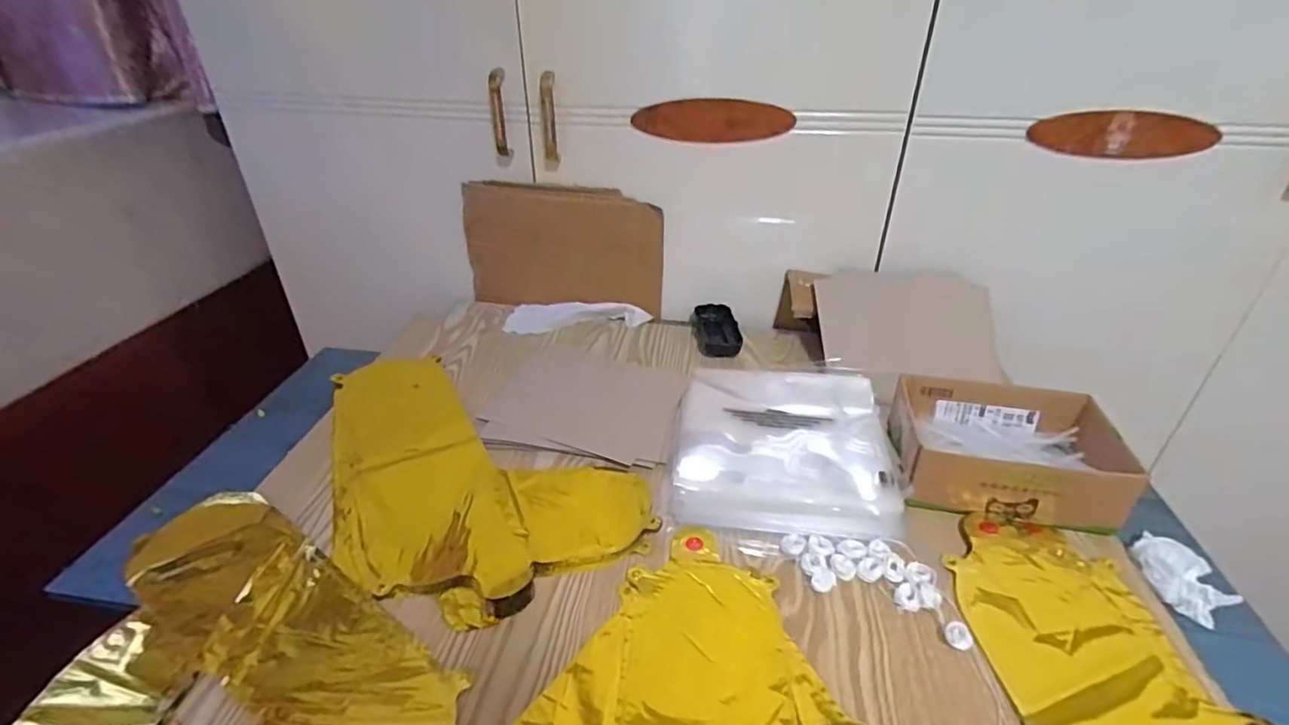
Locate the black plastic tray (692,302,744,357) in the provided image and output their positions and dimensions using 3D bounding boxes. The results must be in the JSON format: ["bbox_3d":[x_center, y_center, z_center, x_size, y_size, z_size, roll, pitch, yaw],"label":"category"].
[{"bbox_3d":[0.098,-0.044,0.801,0.056,0.020,0.105,-2,32,-3],"label":"black plastic tray"}]

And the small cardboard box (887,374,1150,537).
[{"bbox_3d":[0.350,0.081,0.575,0.196,0.059,0.144,7,33,10],"label":"small cardboard box"}]

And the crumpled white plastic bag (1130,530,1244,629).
[{"bbox_3d":[0.445,0.179,0.492,0.070,0.035,0.062,22,38,30],"label":"crumpled white plastic bag"}]

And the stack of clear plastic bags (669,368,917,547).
[{"bbox_3d":[0.145,0.077,0.619,0.211,0.022,0.253,5,33,7],"label":"stack of clear plastic bags"}]

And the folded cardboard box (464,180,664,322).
[{"bbox_3d":[-0.113,-0.159,0.830,0.278,0.170,0.022,9,33,13],"label":"folded cardboard box"}]

